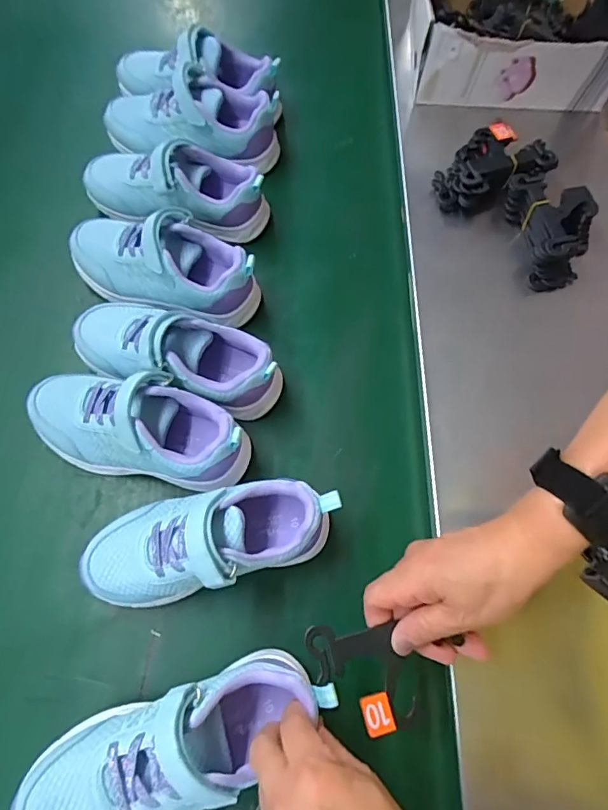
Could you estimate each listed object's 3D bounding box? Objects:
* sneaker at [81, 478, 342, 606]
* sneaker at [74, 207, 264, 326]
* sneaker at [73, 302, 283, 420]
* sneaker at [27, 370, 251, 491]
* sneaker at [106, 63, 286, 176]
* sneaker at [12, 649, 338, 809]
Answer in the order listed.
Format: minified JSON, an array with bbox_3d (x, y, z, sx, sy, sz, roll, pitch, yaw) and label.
[{"bbox_3d":[-0.071,0.097,0.374,0.184,0.075,0.077,-11,69,-7],"label":"sneaker"},{"bbox_3d":[-0.135,-0.132,0.474,0.185,0.077,0.076,17,68,4],"label":"sneaker"},{"bbox_3d":[-0.112,-0.048,0.435,0.187,0.078,0.071,20,68,5],"label":"sneaker"},{"bbox_3d":[-0.138,0.018,0.410,0.185,0.070,0.075,12,68,2],"label":"sneaker"},{"bbox_3d":[-0.122,-0.320,0.543,0.191,0.063,0.099,11,68,2],"label":"sneaker"},{"bbox_3d":[-0.077,0.213,0.308,0.188,0.078,0.067,-19,70,-15],"label":"sneaker"}]

